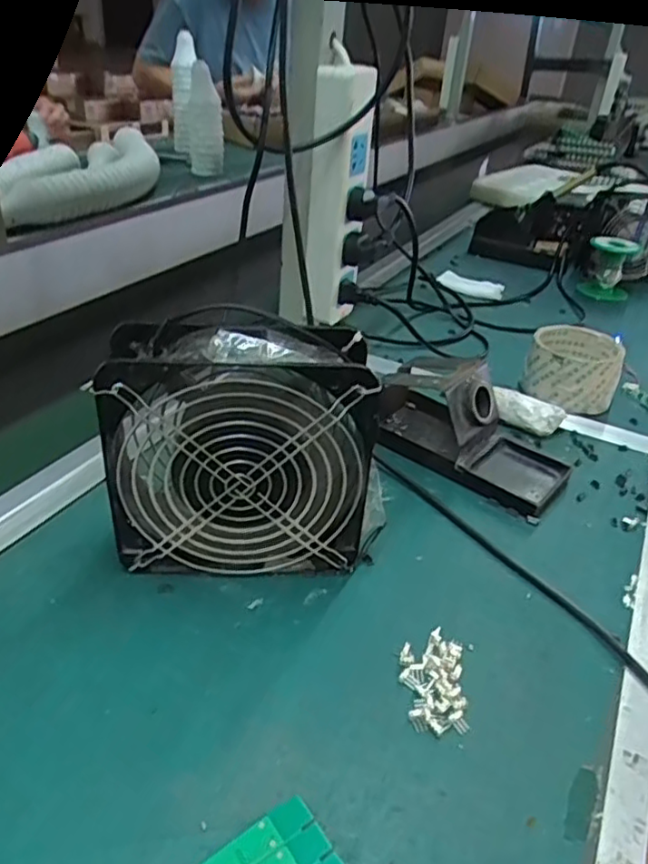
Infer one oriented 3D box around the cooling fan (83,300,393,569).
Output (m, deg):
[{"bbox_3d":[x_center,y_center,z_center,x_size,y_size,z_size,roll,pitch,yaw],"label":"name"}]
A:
[{"bbox_3d":[-0.044,0.011,0.387,0.159,0.148,0.058,1,33,-5],"label":"cooling fan"}]

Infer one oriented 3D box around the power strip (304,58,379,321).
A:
[{"bbox_3d":[0.012,-0.211,0.588,0.053,0.214,0.033,3,33,-4],"label":"power strip"}]

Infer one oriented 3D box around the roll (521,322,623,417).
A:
[{"bbox_3d":[0.242,-0.062,0.622,0.082,0.057,0.087,3,33,-2],"label":"roll"}]

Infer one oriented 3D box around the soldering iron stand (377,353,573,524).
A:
[{"bbox_3d":[0.115,-0.011,0.517,0.165,0.074,0.074,25,38,29],"label":"soldering iron stand"}]

